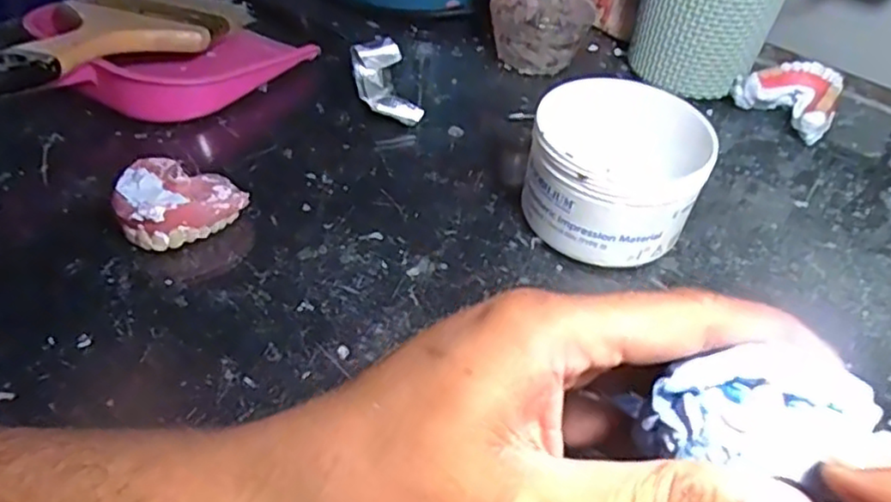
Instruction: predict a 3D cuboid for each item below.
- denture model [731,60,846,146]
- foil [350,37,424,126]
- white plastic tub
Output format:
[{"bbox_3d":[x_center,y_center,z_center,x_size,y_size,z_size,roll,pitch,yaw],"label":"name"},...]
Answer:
[{"bbox_3d":[0.234,-0.106,0.465,0.065,0.034,0.056,24,48,18],"label":"denture model"},{"bbox_3d":[-0.039,-0.109,0.441,0.032,0.027,0.064,-10,47,-15],"label":"foil"},{"bbox_3d":[0.089,-0.040,0.356,0.084,0.070,0.084,3,45,-3],"label":"white plastic tub"}]

